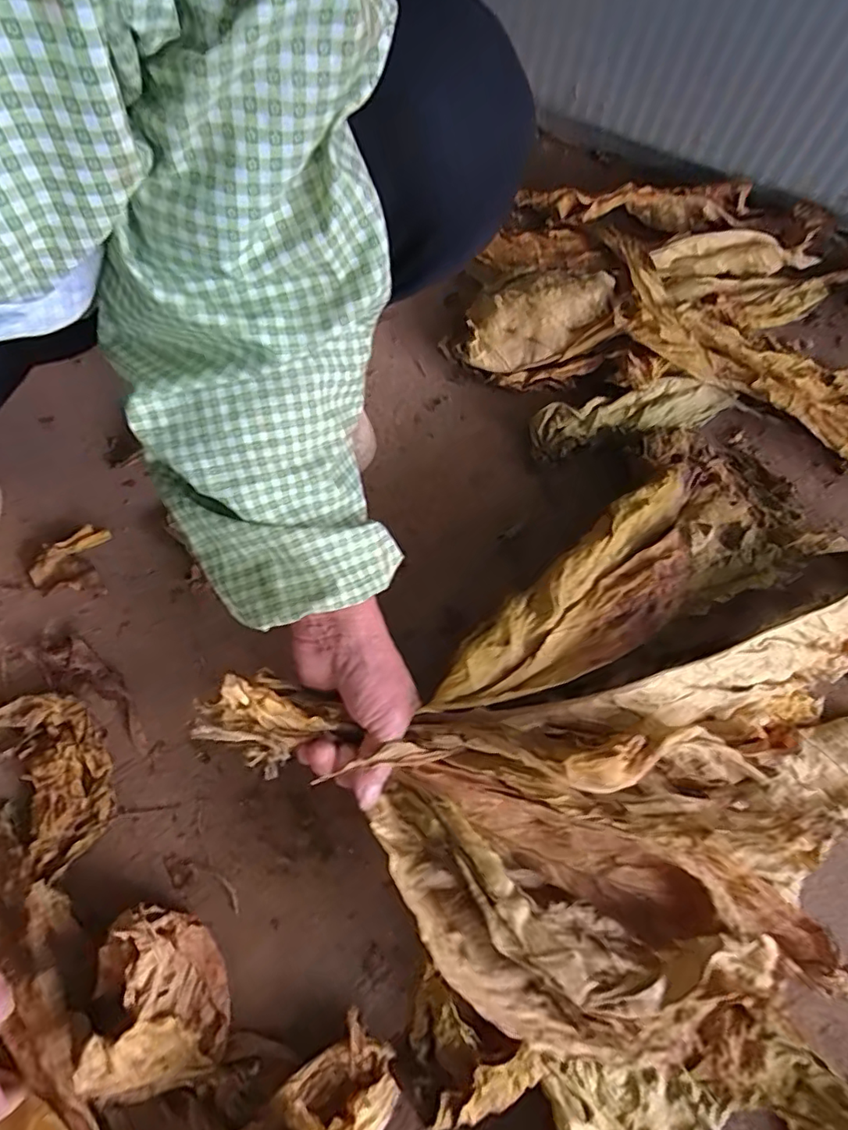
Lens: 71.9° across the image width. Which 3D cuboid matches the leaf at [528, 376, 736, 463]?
[{"bbox_3d":[0.198,-0.144,0.555,0.201,0.032,0.043,-14,72,-7],"label":"leaf"}]

